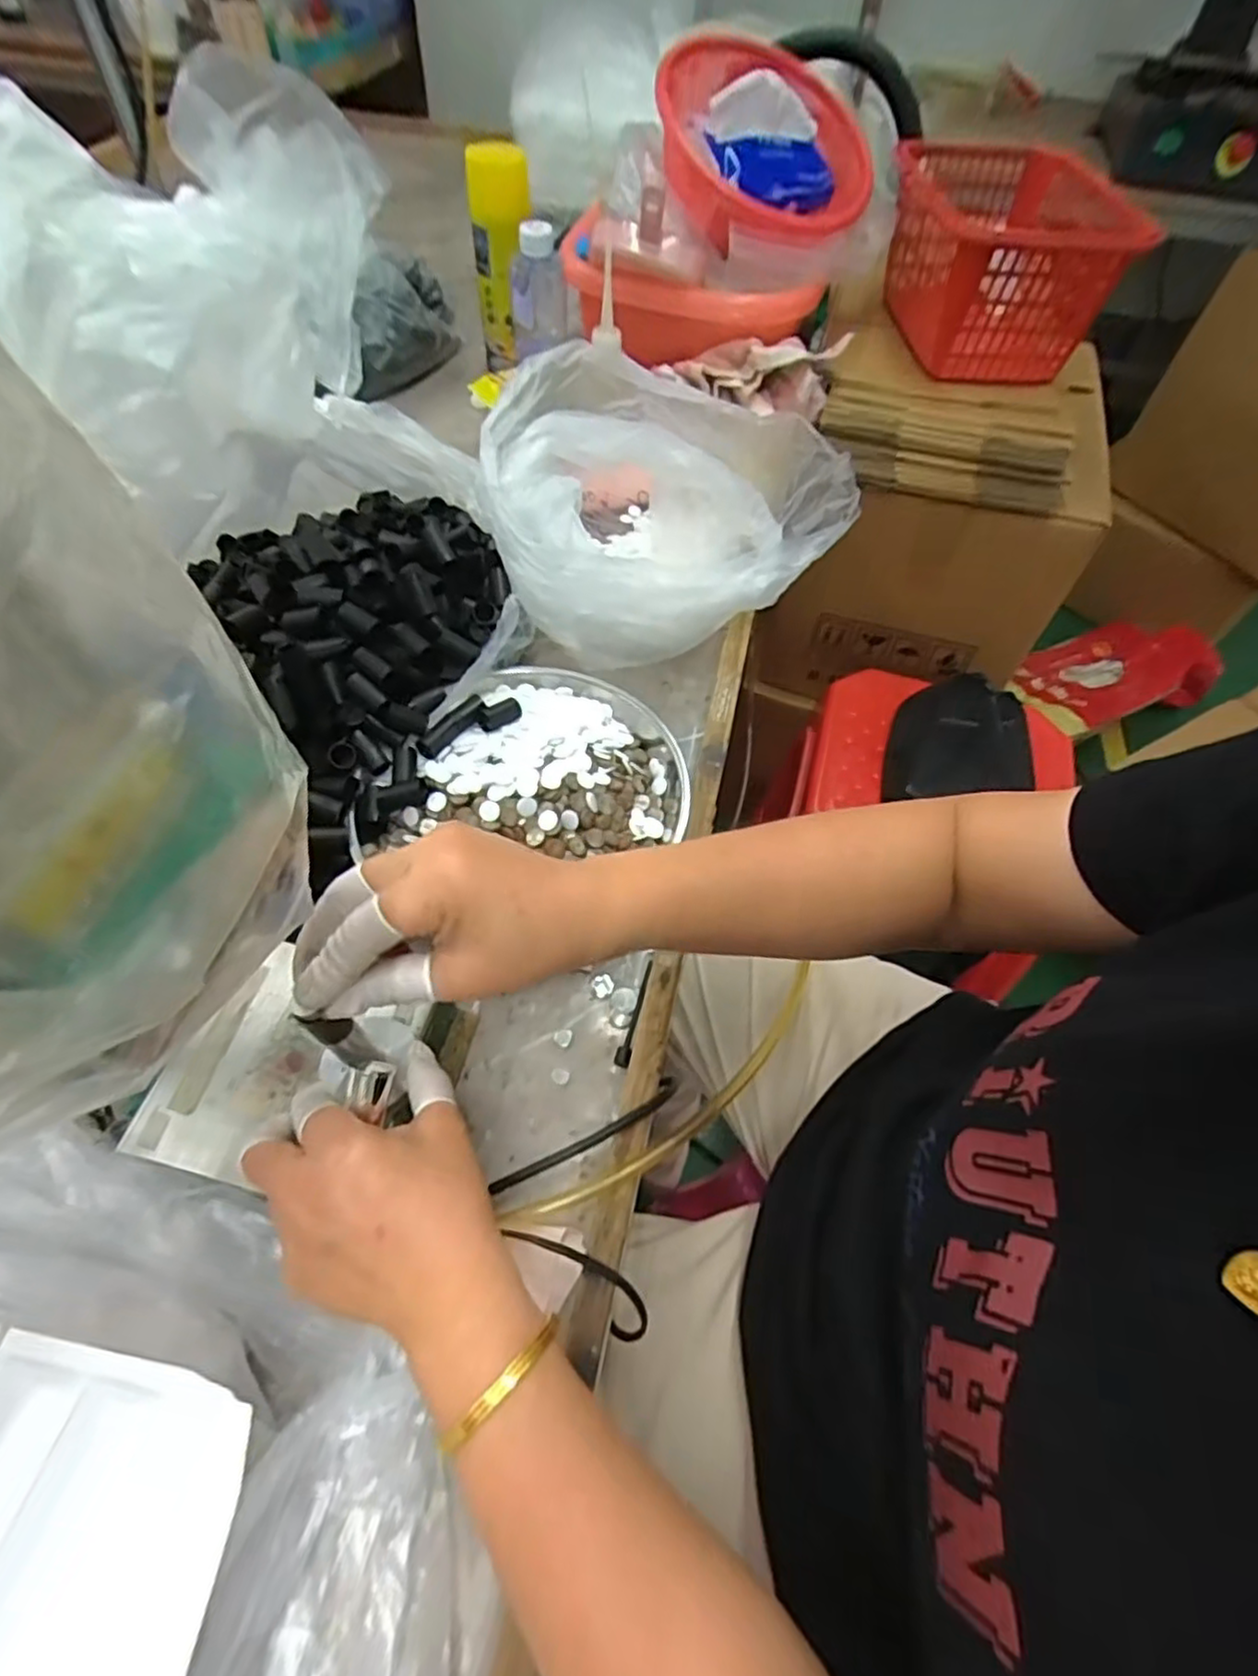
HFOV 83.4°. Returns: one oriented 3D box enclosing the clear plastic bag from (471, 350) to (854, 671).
[{"bbox_3d":[0.018,-0.288,0.587,0.275,0.141,0.230,-13,58,-12],"label":"clear plastic bag"}]

